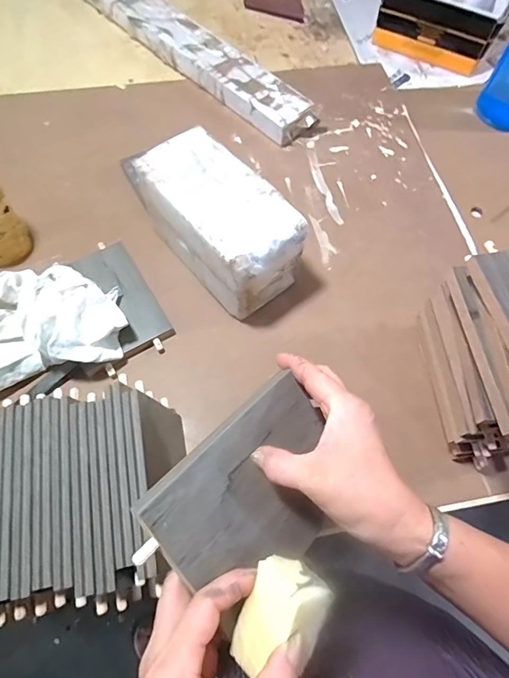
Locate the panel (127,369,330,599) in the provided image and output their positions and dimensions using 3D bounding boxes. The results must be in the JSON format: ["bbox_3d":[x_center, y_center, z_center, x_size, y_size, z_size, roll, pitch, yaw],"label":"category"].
[{"bbox_3d":[0.004,0.108,0.298,0.146,0.006,0.112,-36,100,-34],"label":"panel"}]

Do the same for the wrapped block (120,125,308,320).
[{"bbox_3d":[-0.045,-0.135,0.525,0.114,0.128,0.216,-40,73,-17],"label":"wrapped block"}]

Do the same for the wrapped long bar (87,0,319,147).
[{"bbox_3d":[-0.154,-0.553,0.759,0.091,0.046,0.678,-41,73,-18],"label":"wrapped long bar"}]

